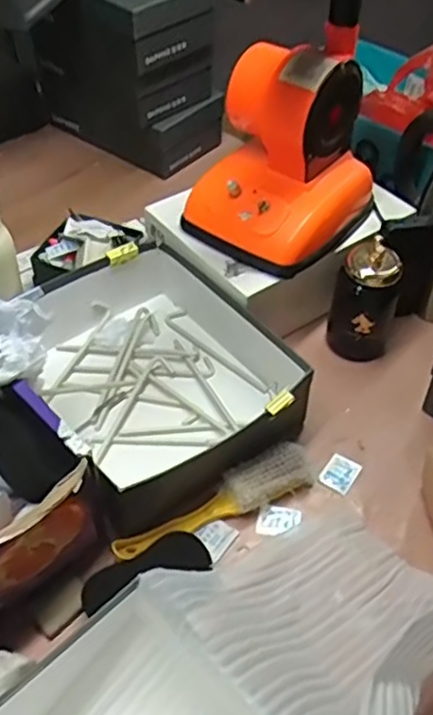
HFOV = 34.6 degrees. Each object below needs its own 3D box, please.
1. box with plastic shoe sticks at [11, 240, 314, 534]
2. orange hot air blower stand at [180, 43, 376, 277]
[{"bbox_3d":[-0.089,0.013,0.826,0.259,0.098,0.341,-28,54,-24],"label":"box with plastic shoe sticks"},{"bbox_3d":[0.080,-0.247,0.836,0.180,0.195,0.192,26,52,21],"label":"orange hot air blower stand"}]

